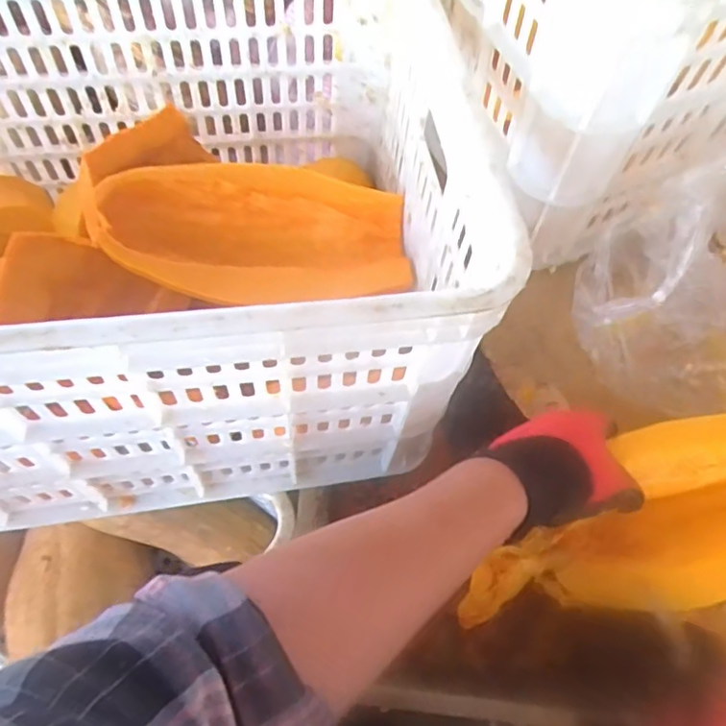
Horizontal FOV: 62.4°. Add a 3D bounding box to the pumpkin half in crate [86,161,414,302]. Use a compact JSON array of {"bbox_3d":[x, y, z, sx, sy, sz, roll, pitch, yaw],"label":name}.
[{"bbox_3d":[-0.085,-0.100,0.502,0.242,0.081,0.115,-4,67,-2],"label":"pumpkin half in crate"}]

